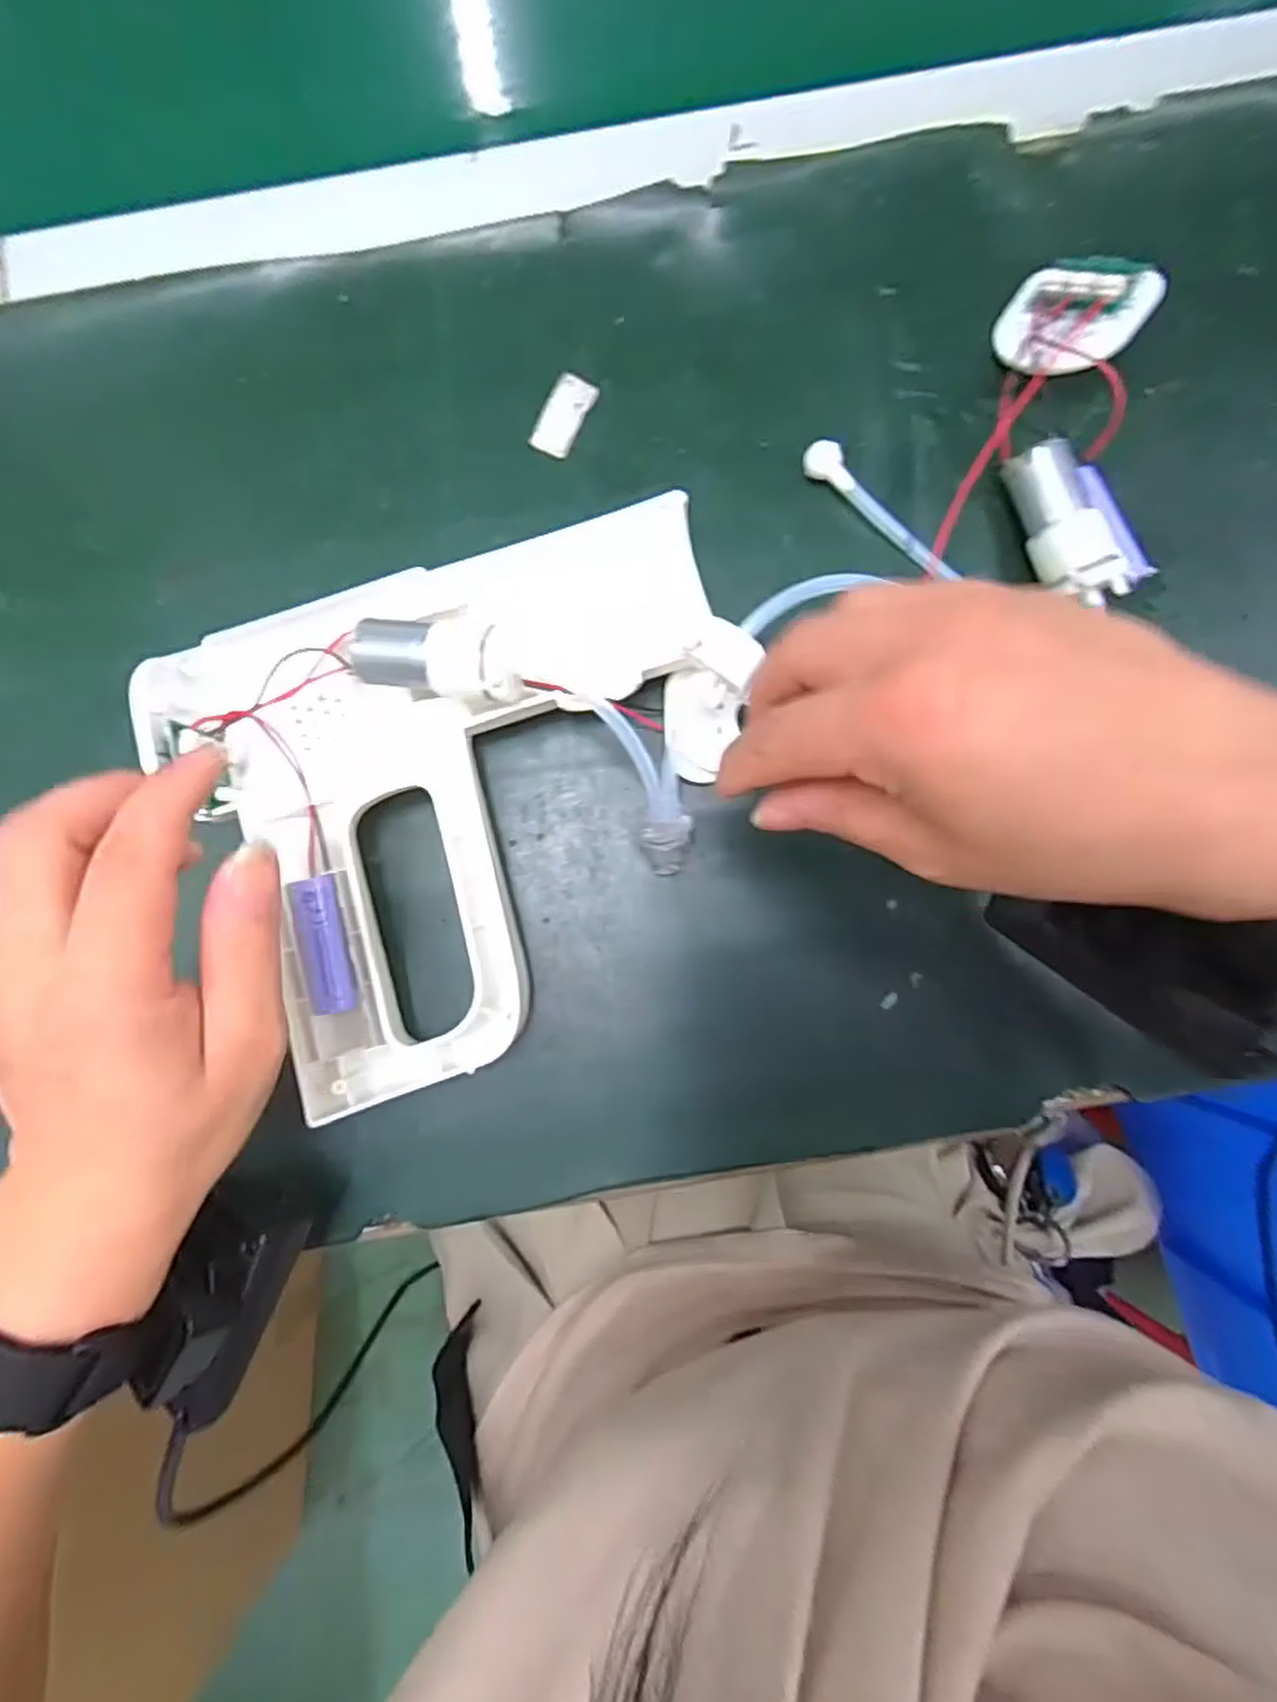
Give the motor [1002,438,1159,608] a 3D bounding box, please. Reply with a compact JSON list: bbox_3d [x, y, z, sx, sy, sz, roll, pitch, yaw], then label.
[{"bbox_3d":[0.174,-0.129,0.296,0.041,0.025,0.062,-15,86,1],"label":"motor"}]

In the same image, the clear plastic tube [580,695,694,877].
[{"bbox_3d":[0.005,-0.024,0.278,0.022,0.012,0.076,-21,114,0],"label":"clear plastic tube"}]

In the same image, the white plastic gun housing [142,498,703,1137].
[{"bbox_3d":[-0.055,-0.019,0.276,0.197,0.049,0.182,-18,86,0],"label":"white plastic gun housing"}]

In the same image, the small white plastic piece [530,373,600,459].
[{"bbox_3d":[-0.031,-0.183,0.312,0.017,0.004,0.035,26,88,3],"label":"small white plastic piece"}]

